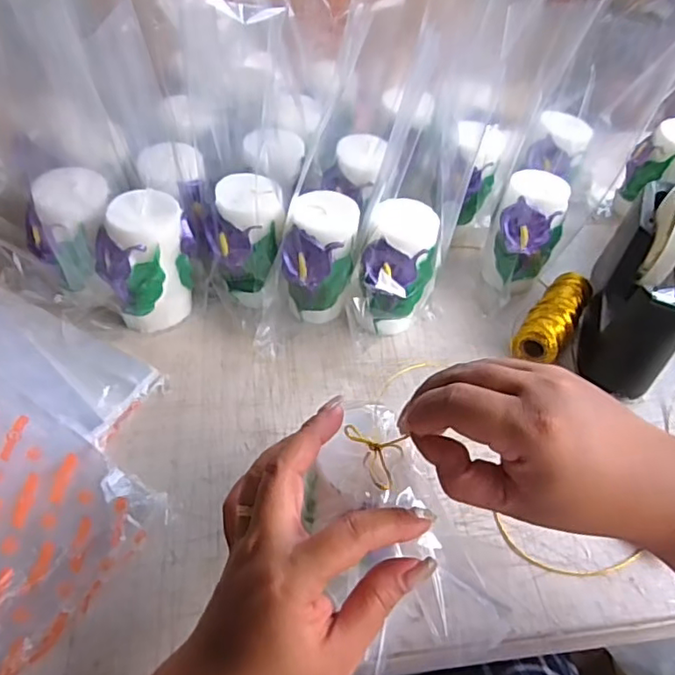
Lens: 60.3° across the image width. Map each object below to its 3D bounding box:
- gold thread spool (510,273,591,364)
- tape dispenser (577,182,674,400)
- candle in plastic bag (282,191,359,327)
[{"bbox_3d":[0.190,-0.021,0.511,0.038,0.030,0.105,29,54,17],"label":"gold thread spool"},{"bbox_3d":[0.260,-0.052,0.487,0.061,0.122,0.176,19,51,9],"label":"tape dispenser"},{"bbox_3d":[-0.015,-0.059,0.477,0.053,0.107,0.051,11,50,3],"label":"candle in plastic bag"}]

